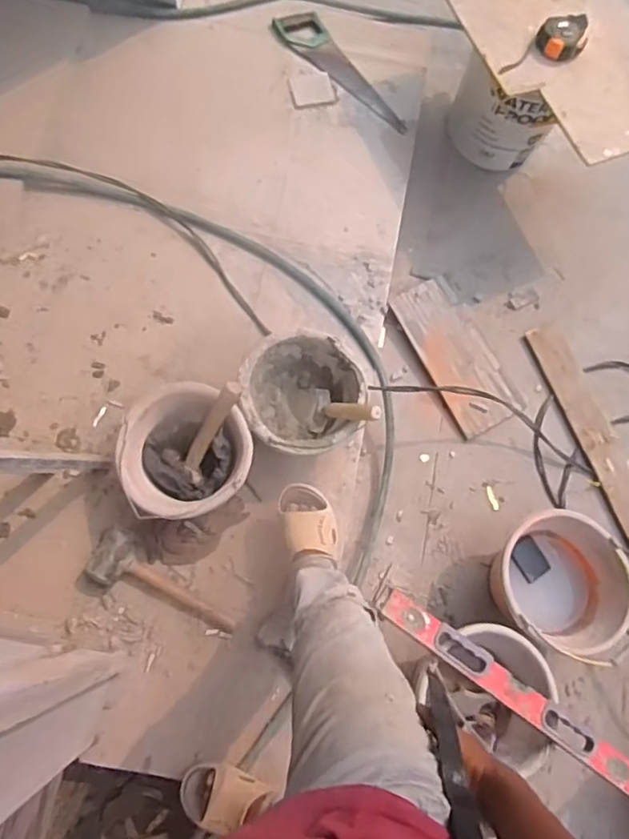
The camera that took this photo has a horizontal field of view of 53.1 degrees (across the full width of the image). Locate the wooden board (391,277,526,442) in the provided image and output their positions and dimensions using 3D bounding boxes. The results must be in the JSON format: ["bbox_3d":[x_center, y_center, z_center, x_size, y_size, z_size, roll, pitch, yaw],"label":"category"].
[{"bbox_3d":[0.346,-0.157,1.535,0.185,0.025,0.386,-25,80,-17],"label":"wooden board"}]

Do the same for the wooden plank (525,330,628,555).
[{"bbox_3d":[0.732,0.168,1.486,0.114,0.028,0.857,-20,77,-9],"label":"wooden plank"}]

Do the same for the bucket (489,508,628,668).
[{"bbox_3d":[0.517,0.352,1.347,0.308,0.178,0.274,25,74,3],"label":"bucket"}]

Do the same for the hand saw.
[{"bbox_3d":[0.062,-0.897,1.632,0.134,0.039,0.447,-35,79,-12],"label":"hand saw"}]

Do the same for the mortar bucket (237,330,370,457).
[{"bbox_3d":[-0.021,-0.038,1.311,0.246,0.182,0.239,1,74,-4],"label":"mortar bucket"}]

